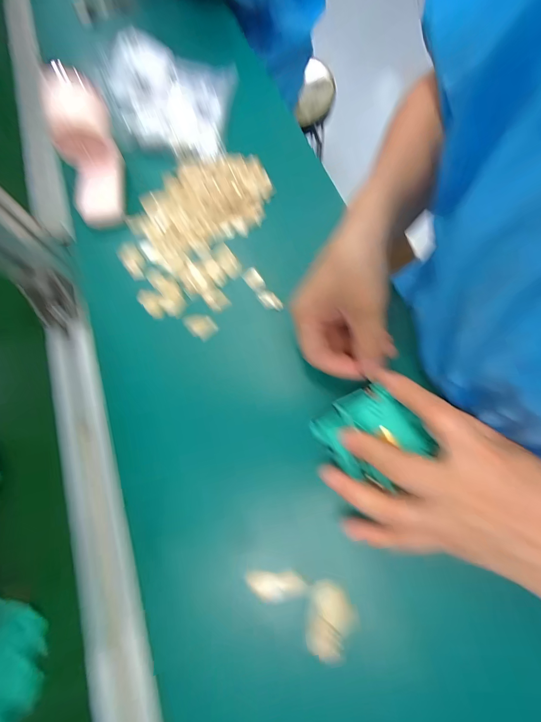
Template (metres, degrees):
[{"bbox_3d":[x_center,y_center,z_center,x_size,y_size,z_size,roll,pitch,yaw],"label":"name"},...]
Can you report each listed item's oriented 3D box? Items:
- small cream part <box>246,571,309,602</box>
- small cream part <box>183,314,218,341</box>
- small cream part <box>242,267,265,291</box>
[{"bbox_3d":[0.005,0.166,0.227,0.043,0.005,0.018,-2,69,1],"label":"small cream part"},{"bbox_3d":[-0.069,-0.036,0.299,0.024,0.006,0.027,-36,73,-12],"label":"small cream part"},{"bbox_3d":[-0.017,-0.082,0.311,0.015,0.006,0.026,-37,73,-12],"label":"small cream part"}]

